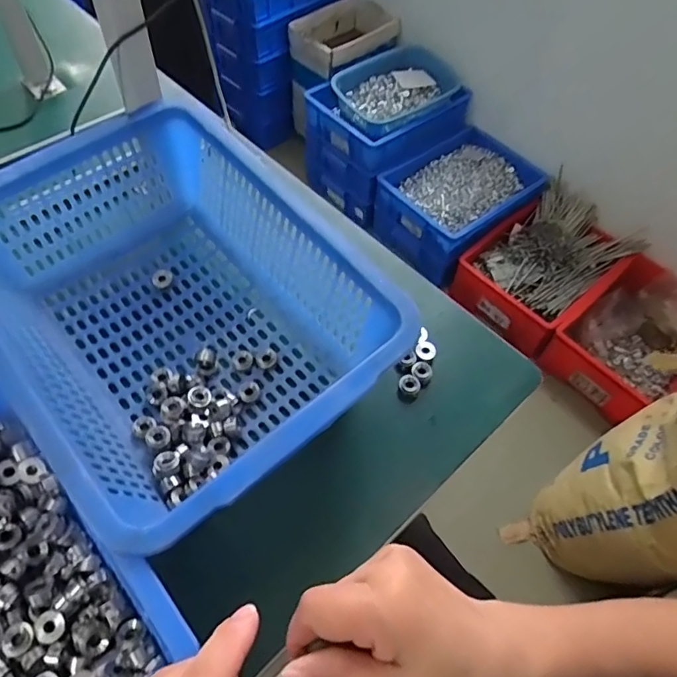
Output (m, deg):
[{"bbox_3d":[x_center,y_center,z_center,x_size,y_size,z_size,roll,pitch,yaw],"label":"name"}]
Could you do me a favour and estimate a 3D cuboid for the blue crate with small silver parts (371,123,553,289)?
[{"bbox_3d":[0.375,-0.439,1.683,0.525,0.180,0.334,-39,67,-25],"label":"blue crate with small silver parts"}]

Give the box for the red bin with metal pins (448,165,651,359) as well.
[{"bbox_3d":[0.614,-0.238,1.548,0.513,0.192,0.348,-36,66,-24],"label":"red bin with metal pins"}]

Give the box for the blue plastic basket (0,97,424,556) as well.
[{"bbox_3d":[-0.145,-0.023,0.463,0.265,0.119,0.351,-38,67,-25],"label":"blue plastic basket"}]

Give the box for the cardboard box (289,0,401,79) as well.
[{"bbox_3d":[0.032,-0.995,1.734,0.367,0.091,0.227,-35,65,-24],"label":"cardboard box"}]

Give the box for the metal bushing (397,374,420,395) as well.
[{"bbox_3d":[0.066,0.045,0.503,0.019,0.012,0.019,20,58,9],"label":"metal bushing"}]

